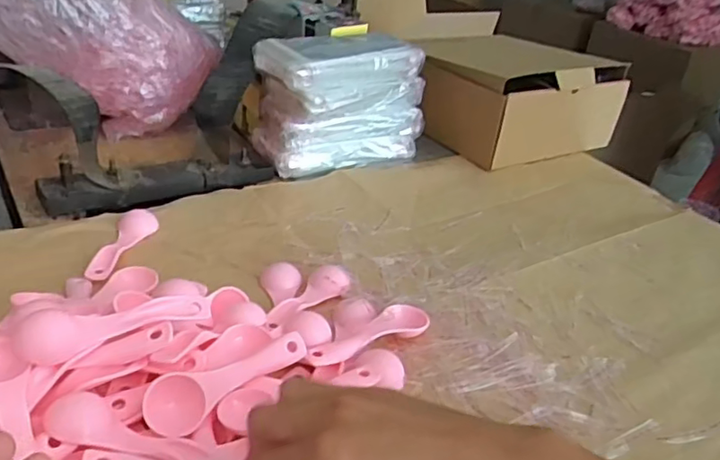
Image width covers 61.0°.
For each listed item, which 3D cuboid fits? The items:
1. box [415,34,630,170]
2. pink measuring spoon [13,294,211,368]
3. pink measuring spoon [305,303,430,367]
[{"bbox_3d":[0.224,-0.191,0.867,0.230,0.120,0.176,-12,35,-29],"label":"box"},{"bbox_3d":[-0.146,0.056,0.372,0.111,0.019,0.028,-11,35,-28],"label":"pink measuring spoon"},{"bbox_3d":[0.007,0.080,0.456,0.107,0.014,0.031,-19,39,-36],"label":"pink measuring spoon"}]

